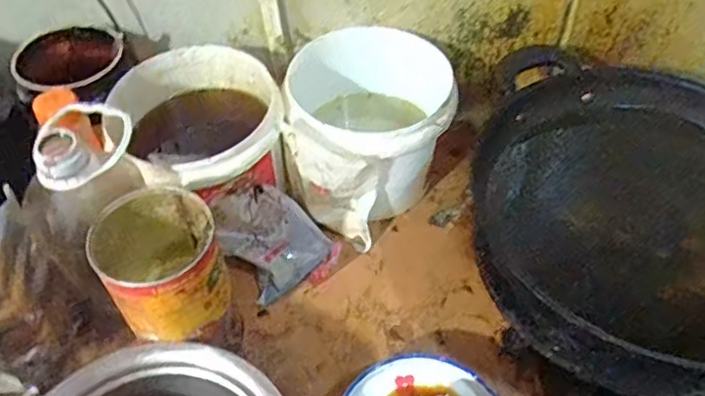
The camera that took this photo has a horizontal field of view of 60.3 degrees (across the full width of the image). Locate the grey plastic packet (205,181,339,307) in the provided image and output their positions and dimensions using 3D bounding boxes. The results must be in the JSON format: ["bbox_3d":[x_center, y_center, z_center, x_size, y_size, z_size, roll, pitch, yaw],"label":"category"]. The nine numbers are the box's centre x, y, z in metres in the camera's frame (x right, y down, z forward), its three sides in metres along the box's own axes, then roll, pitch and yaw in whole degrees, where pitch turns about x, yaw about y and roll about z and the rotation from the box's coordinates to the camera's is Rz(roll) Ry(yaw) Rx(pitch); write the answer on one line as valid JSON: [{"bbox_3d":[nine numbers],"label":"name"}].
[{"bbox_3d":[-0.088,0.037,0.665,0.104,0.096,0.093,-35,58,-23],"label":"grey plastic packet"}]

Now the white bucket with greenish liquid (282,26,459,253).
[{"bbox_3d":[0.021,-0.077,0.706,0.178,0.153,0.208,4,51,6],"label":"white bucket with greenish liquid"}]

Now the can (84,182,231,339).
[{"bbox_3d":[-0.165,0.061,0.541,0.100,0.096,0.103,-29,56,-20],"label":"can"}]

